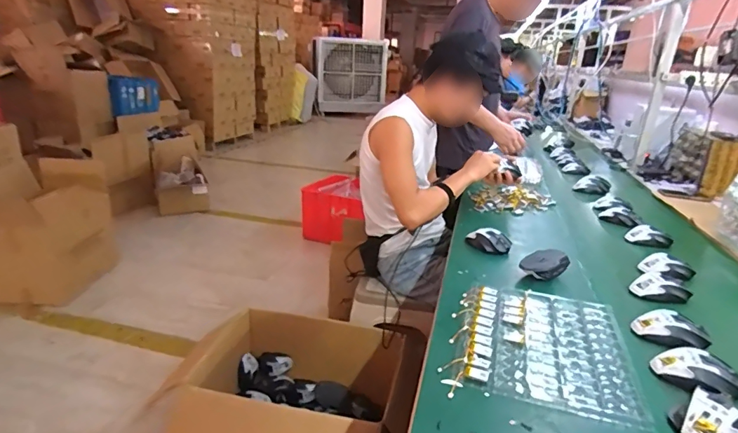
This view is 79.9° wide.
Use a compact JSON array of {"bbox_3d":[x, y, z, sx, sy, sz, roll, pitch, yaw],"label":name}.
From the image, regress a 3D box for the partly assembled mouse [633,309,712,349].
[{"bbox_3d":[0.525,0.193,0.764,0.115,0.035,0.060,14,23,28],"label":"partly assembled mouse"}]

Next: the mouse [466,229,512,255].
[{"bbox_3d":[0.294,0.058,1.090,0.062,0.042,0.112,-16,27,-42],"label":"mouse"}]

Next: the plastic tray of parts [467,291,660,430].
[{"bbox_3d":[0.296,0.202,0.726,0.236,0.028,0.302,9,21,16],"label":"plastic tray of parts"}]

